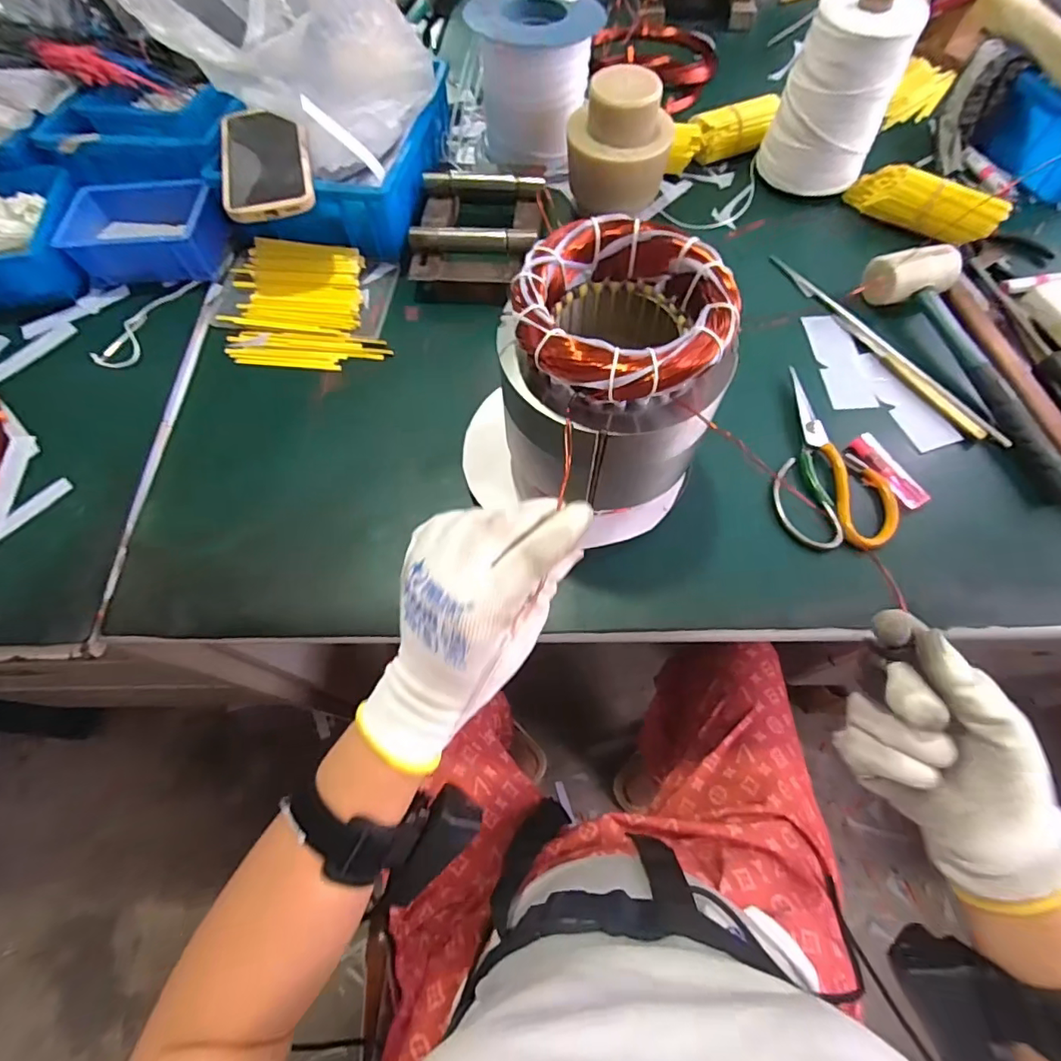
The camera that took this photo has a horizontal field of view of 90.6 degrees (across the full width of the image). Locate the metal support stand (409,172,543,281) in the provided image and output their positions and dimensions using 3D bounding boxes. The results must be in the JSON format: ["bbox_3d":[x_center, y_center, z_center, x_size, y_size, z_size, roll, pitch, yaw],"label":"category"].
[{"bbox_3d":[-0.056,-0.326,0.573,0.132,0.051,0.165,3,66,3],"label":"metal support stand"}]

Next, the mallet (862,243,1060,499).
[{"bbox_3d":[0.418,-0.155,0.495,0.073,0.051,0.282,-13,66,-4],"label":"mallet"}]

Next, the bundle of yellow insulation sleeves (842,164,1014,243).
[{"bbox_3d":[0.436,-0.364,0.588,0.155,0.057,0.047,42,73,18],"label":"bundle of yellow insulation sleeves"}]

